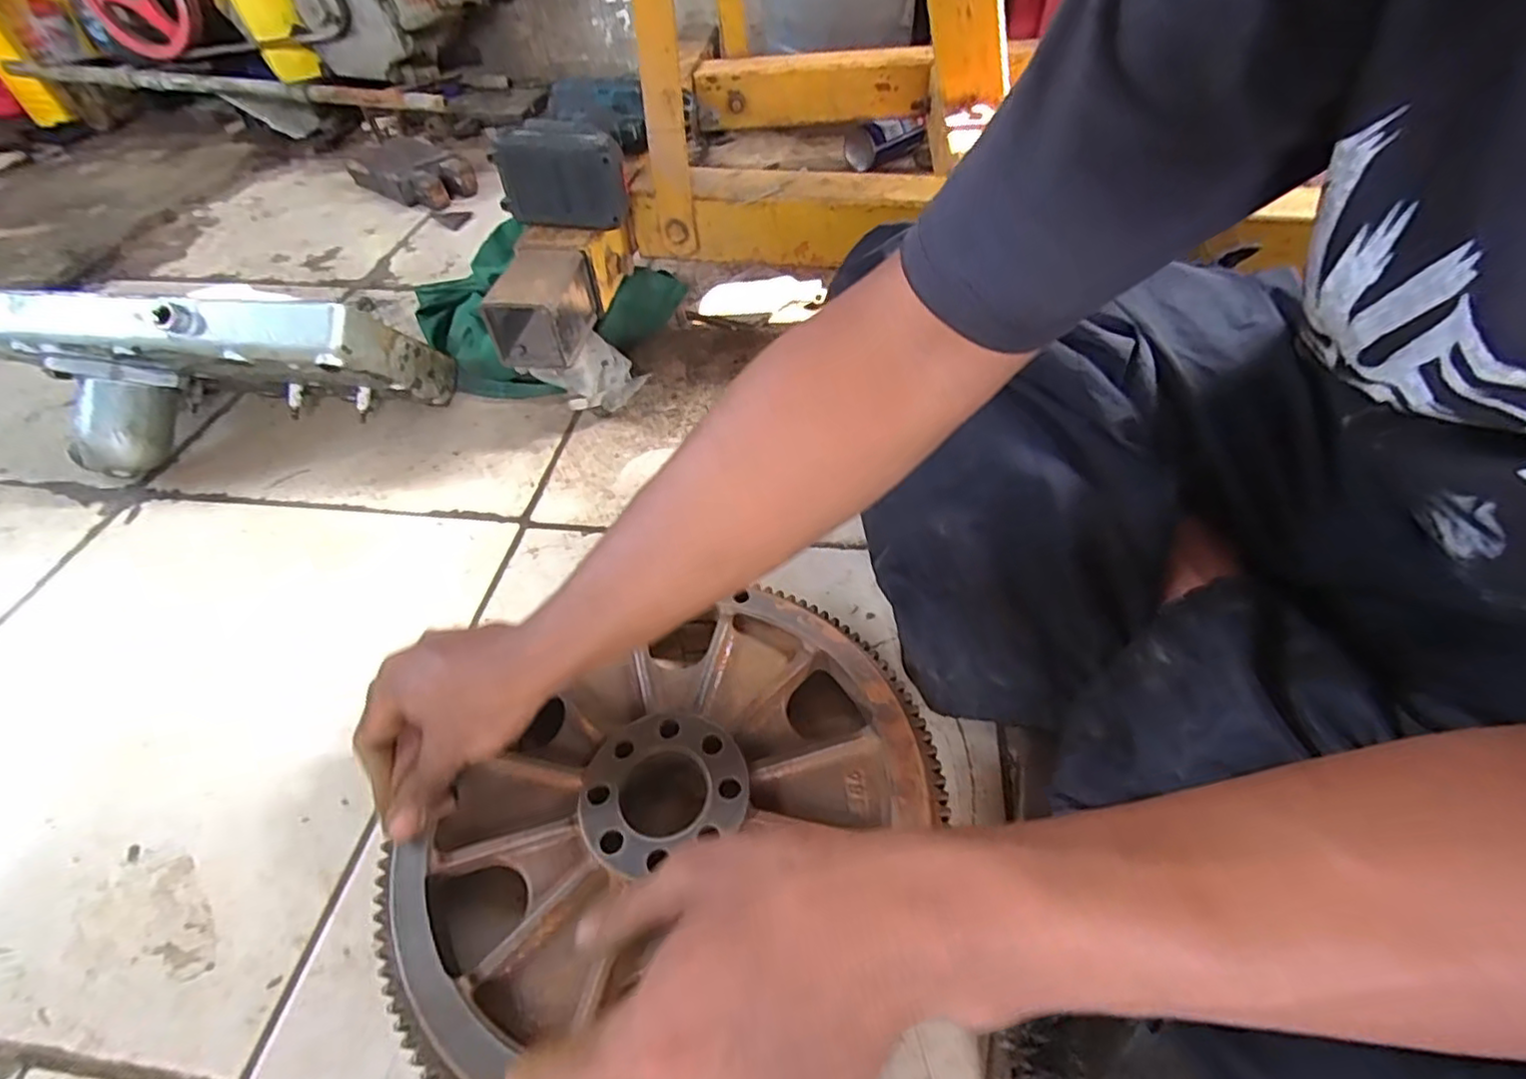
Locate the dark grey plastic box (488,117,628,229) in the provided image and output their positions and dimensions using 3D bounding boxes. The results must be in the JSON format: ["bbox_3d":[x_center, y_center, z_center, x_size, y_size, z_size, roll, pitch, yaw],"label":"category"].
[{"bbox_3d":[-0.182,-0.325,0.593,0.119,0.075,0.039,-3,48,1],"label":"dark grey plastic box"}]

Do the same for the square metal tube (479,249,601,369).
[{"bbox_3d":[-0.201,-0.210,0.595,0.070,0.072,0.098,2,49,6],"label":"square metal tube"}]

